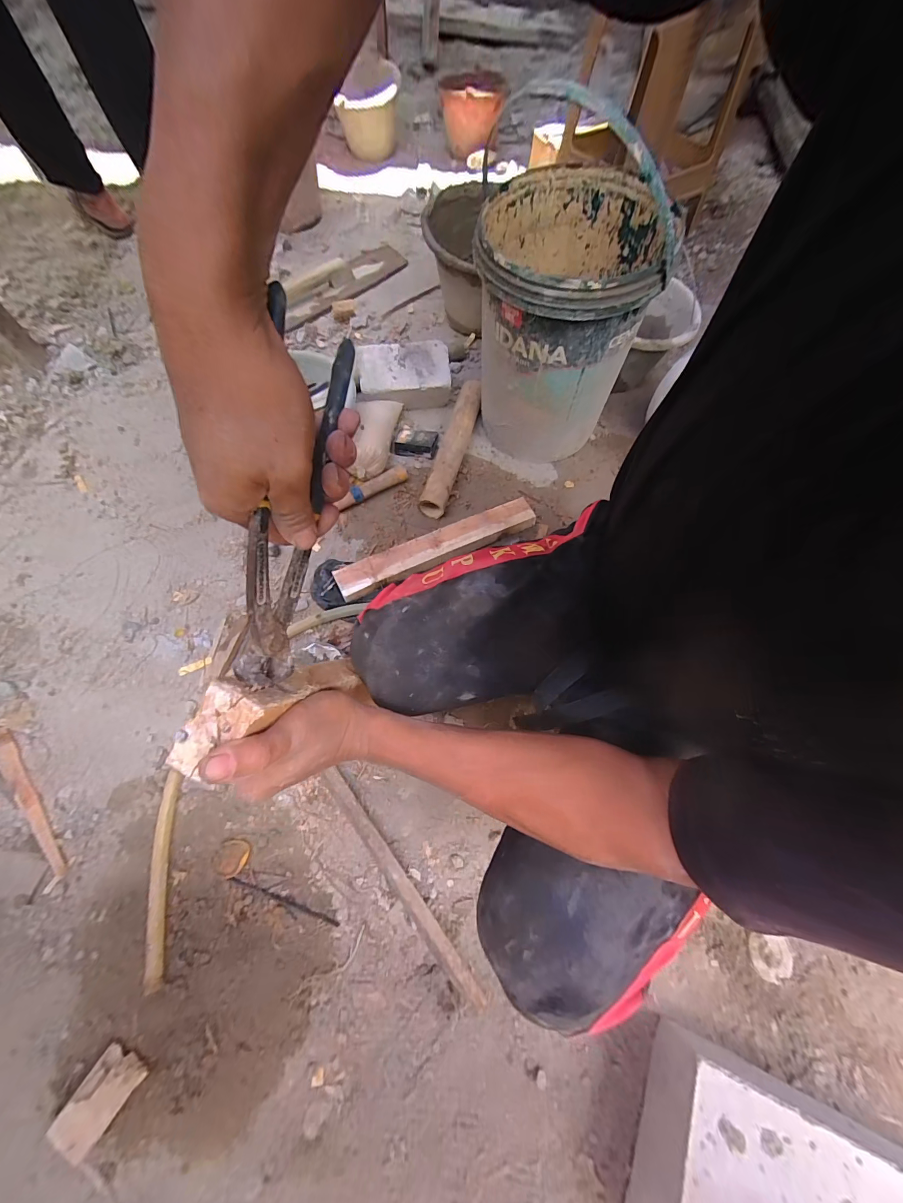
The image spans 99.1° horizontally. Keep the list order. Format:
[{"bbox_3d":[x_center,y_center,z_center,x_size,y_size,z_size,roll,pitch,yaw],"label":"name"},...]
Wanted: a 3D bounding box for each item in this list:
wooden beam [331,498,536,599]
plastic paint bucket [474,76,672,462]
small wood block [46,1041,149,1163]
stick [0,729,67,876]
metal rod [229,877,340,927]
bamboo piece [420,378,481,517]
[{"bbox_3d":[-0.026,-0.107,0.762,0.402,0.043,0.066,-23,69,-10],"label":"wooden beam"},{"bbox_3d":[0.184,-0.486,0.736,0.271,0.381,0.291,15,68,6],"label":"plastic paint bucket"},{"bbox_3d":[-0.433,0.612,0.474,0.058,0.022,0.090,31,71,12],"label":"small wood block"},{"bbox_3d":[-0.670,0.309,0.607,0.028,0.004,0.272,-41,73,-15],"label":"stick"},{"bbox_3d":[-0.244,0.435,0.559,0.172,0.004,0.009,17,68,7],"label":"metal rod"},{"bbox_3d":[0.005,-0.347,0.848,0.063,0.063,0.349,16,68,6],"label":"bamboo piece"}]

